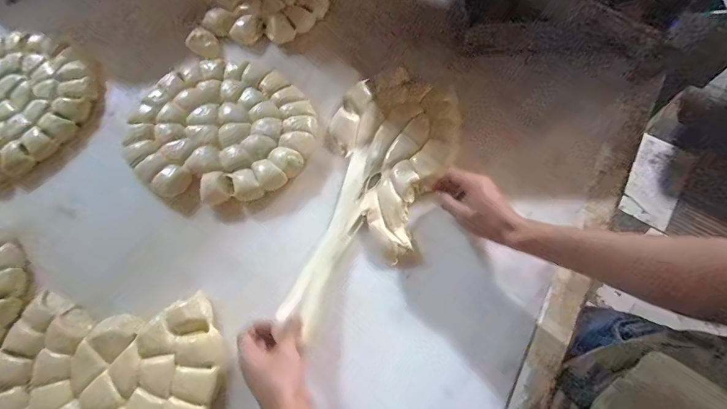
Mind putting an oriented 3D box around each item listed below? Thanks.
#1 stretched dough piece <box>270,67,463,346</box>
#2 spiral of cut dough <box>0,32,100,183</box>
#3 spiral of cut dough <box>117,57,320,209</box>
[{"bbox_3d":[0.005,-0.025,0.530,0.185,0.033,0.405,22,71,10],"label":"stretched dough piece"},{"bbox_3d":[-0.576,-0.162,0.604,0.251,0.033,0.259,27,73,11],"label":"spiral of cut dough"},{"bbox_3d":[-0.215,-0.121,0.575,0.280,0.033,0.239,9,70,5],"label":"spiral of cut dough"}]

